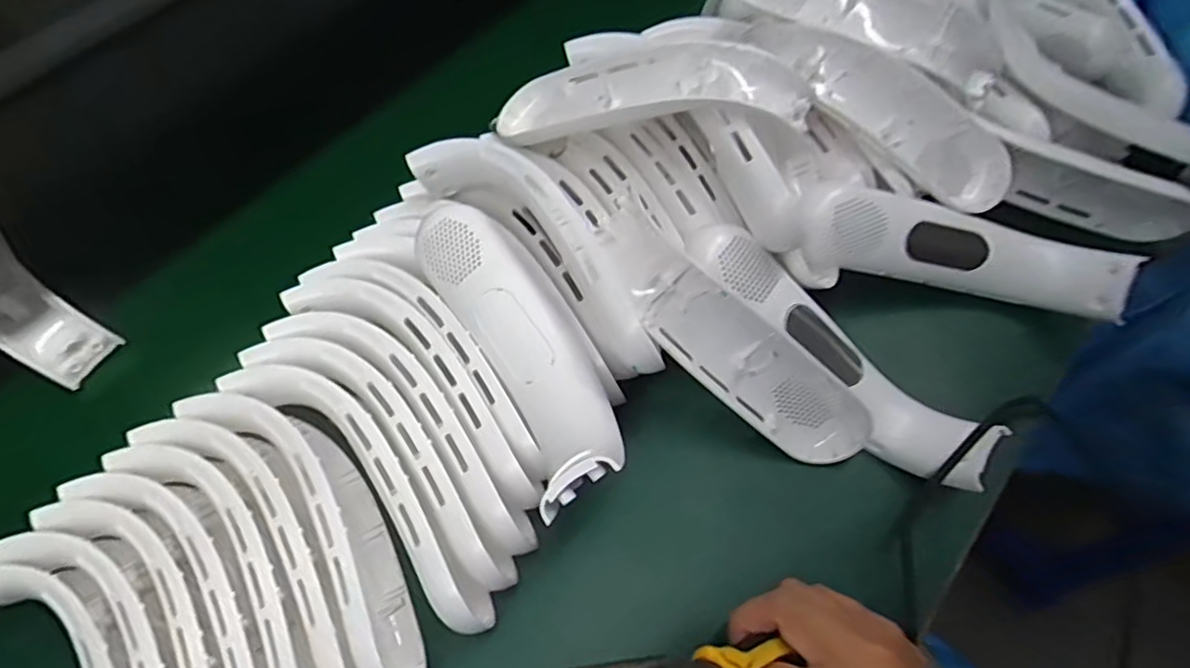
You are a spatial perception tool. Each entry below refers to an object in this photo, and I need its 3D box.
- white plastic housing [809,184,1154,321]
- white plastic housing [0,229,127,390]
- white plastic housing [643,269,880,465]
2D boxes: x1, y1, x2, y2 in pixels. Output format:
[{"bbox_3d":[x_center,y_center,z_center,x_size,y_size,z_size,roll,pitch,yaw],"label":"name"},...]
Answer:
[{"bbox_3d":[0.224,-0.053,0.391,0.200,0.061,0.051,8,62,5],"label":"white plastic housing"},{"bbox_3d":[-0.396,-0.031,0.419,0.168,0.037,0.052,35,67,18],"label":"white plastic housing"},{"bbox_3d":[0.094,0.019,0.355,0.141,0.028,0.049,40,104,-9],"label":"white plastic housing"}]

